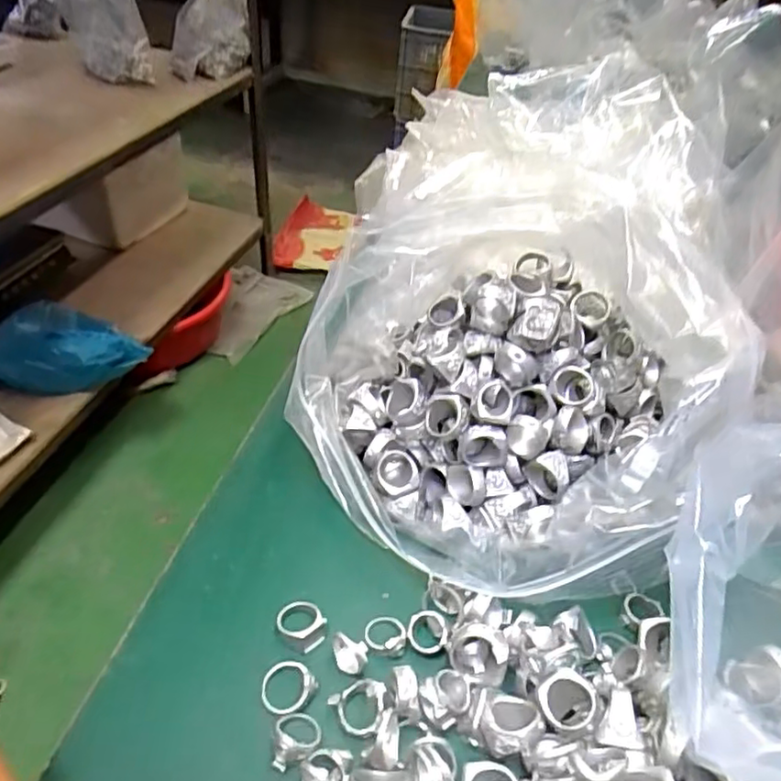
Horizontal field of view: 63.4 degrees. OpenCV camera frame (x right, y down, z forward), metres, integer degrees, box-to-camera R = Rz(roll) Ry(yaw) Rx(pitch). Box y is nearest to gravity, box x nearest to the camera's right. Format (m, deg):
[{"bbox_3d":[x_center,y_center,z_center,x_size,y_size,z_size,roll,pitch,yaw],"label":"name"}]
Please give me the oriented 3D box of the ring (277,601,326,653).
[{"bbox_3d":[-0.045,0.118,0.323,0.022,0.011,0.025,-23,49,-28],"label":"ring"}]

